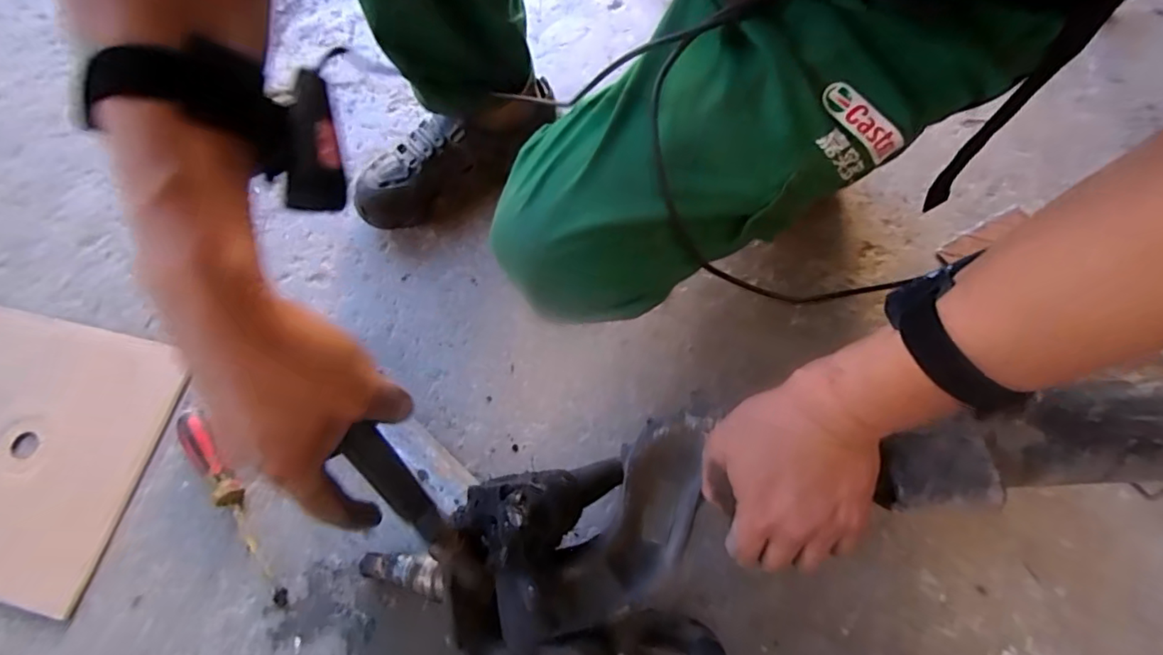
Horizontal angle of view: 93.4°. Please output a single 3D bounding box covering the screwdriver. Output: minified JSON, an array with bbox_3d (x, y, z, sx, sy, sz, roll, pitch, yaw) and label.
[{"bbox_3d":[-0.337,0.171,0.532,0.025,0.033,0.210,-35,72,-11],"label":"screwdriver"}]

